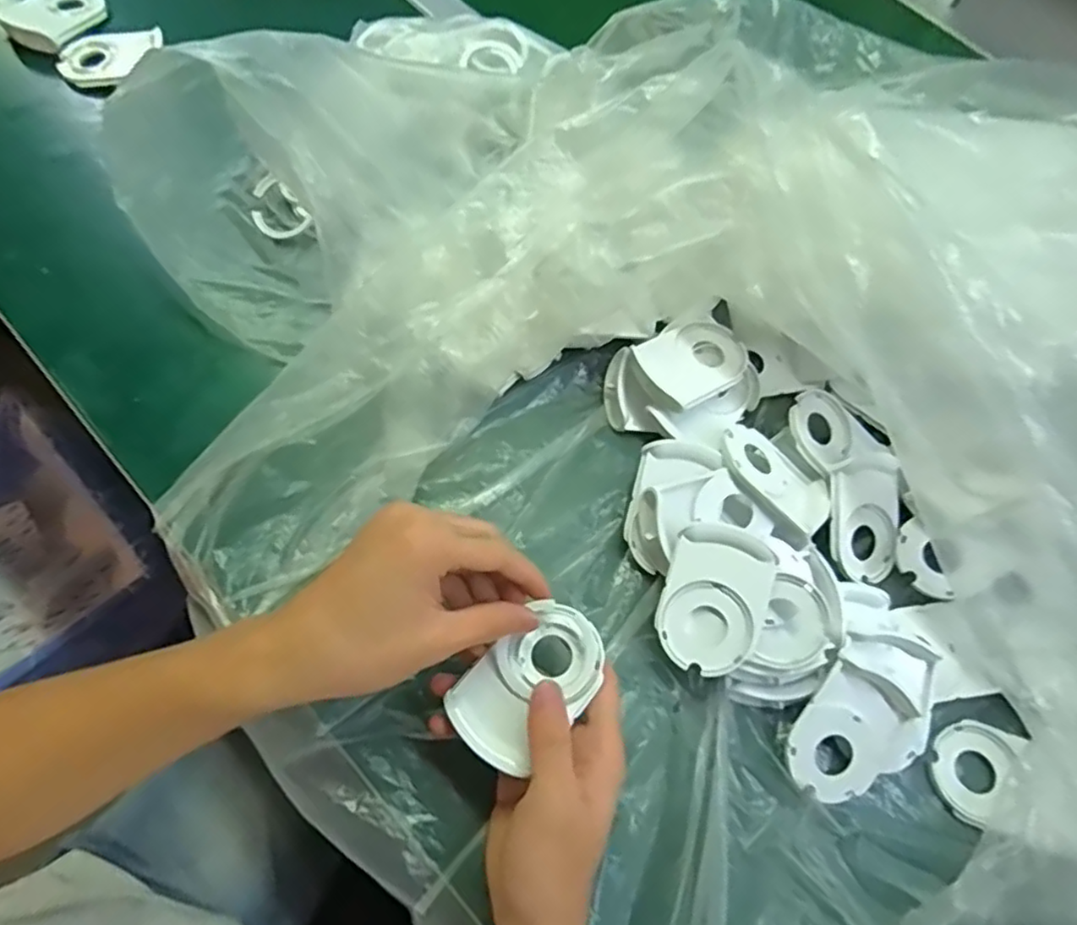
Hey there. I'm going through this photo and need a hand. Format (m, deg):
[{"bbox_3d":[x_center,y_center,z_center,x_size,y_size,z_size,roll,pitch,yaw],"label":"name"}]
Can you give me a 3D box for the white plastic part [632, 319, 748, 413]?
[{"bbox_3d":[0.105,-0.069,0.449,0.079,0.016,0.056,-30,71,-14],"label":"white plastic part"}]

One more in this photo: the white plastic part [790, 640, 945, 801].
[{"bbox_3d":[0.192,0.145,0.379,0.069,0.034,0.105,35,66,9],"label":"white plastic part"}]

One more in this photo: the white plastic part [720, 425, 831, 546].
[{"bbox_3d":[0.149,0.009,0.426,0.079,0.018,0.056,43,41,0],"label":"white plastic part"}]

